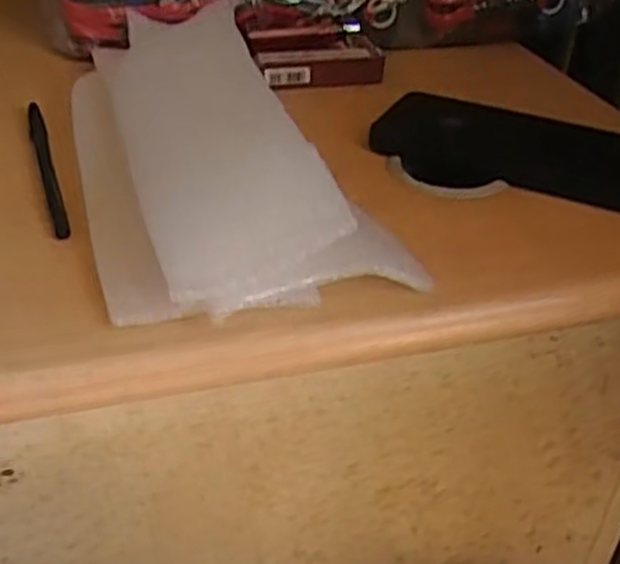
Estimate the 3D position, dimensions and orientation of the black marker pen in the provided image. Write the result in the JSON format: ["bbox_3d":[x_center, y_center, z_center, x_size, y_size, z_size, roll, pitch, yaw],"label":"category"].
[{"bbox_3d":[-0.139,-0.062,0.419,0.008,0.006,0.142,-10,37,-18],"label":"black marker pen"}]

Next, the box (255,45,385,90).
[{"bbox_3d":[0.006,-0.144,0.530,0.083,0.020,0.028,-9,37,-17],"label":"box"}]

